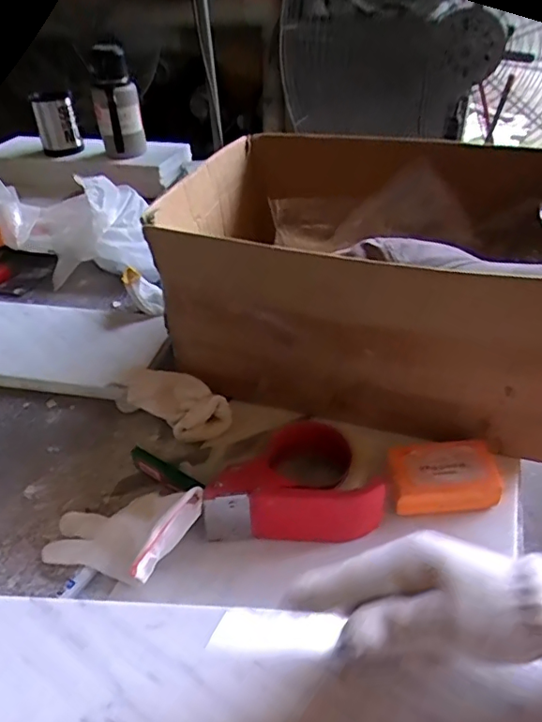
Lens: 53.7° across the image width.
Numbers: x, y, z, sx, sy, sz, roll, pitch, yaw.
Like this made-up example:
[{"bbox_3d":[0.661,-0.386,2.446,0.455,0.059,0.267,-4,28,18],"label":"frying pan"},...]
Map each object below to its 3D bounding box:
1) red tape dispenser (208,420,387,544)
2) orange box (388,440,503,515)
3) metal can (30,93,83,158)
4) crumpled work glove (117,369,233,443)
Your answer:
[{"bbox_3d":[0.018,0.103,0.471,0.146,0.057,0.091,-5,38,1],"label":"red tape dispenser"},{"bbox_3d":[0.155,0.100,0.481,0.097,0.030,0.062,-2,39,6],"label":"orange box"},{"bbox_3d":[-0.468,-0.515,1.174,0.084,0.127,0.082,-20,43,-18],"label":"metal can"},{"bbox_3d":[-0.107,0.042,0.578,0.139,0.035,0.058,20,45,29],"label":"crumpled work glove"}]

